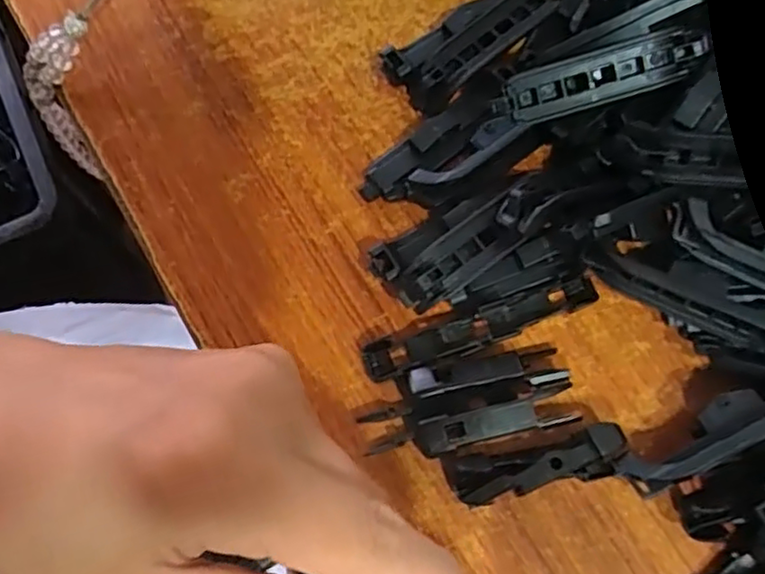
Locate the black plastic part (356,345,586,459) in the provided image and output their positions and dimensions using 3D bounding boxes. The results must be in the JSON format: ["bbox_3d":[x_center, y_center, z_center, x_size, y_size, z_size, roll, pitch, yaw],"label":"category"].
[{"bbox_3d":[0.030,0.041,0.231,0.072,0.014,0.028,-12,72,-4],"label":"black plastic part"}]

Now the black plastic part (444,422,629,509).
[{"bbox_3d":[0.052,0.060,0.223,0.058,0.017,0.016,-13,72,-4],"label":"black plastic part"}]

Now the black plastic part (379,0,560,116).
[{"bbox_3d":[0.039,-0.103,0.277,0.077,0.016,0.030,-38,75,-11],"label":"black plastic part"}]

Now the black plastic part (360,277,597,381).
[{"bbox_3d":[0.036,0.015,0.241,0.087,0.011,0.015,-19,72,-6],"label":"black plastic part"}]

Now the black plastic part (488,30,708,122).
[{"bbox_3d":[0.078,-0.075,0.241,0.072,0.005,0.019,-14,114,10],"label":"black plastic part"}]

